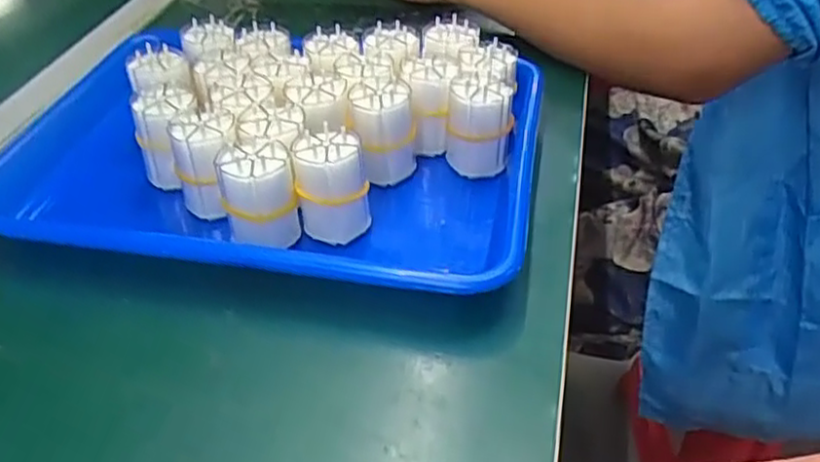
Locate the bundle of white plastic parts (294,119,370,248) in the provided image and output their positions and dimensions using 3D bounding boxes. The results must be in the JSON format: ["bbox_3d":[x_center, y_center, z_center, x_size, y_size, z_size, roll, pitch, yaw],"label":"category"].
[{"bbox_3d":[-0.044,-0.024,0.415,0.039,0.058,0.032,-3,37,3],"label":"bundle of white plastic parts"}]

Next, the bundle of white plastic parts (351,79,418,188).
[{"bbox_3d":[-0.016,-0.061,0.451,0.039,0.055,0.034,-5,37,0],"label":"bundle of white plastic parts"}]

